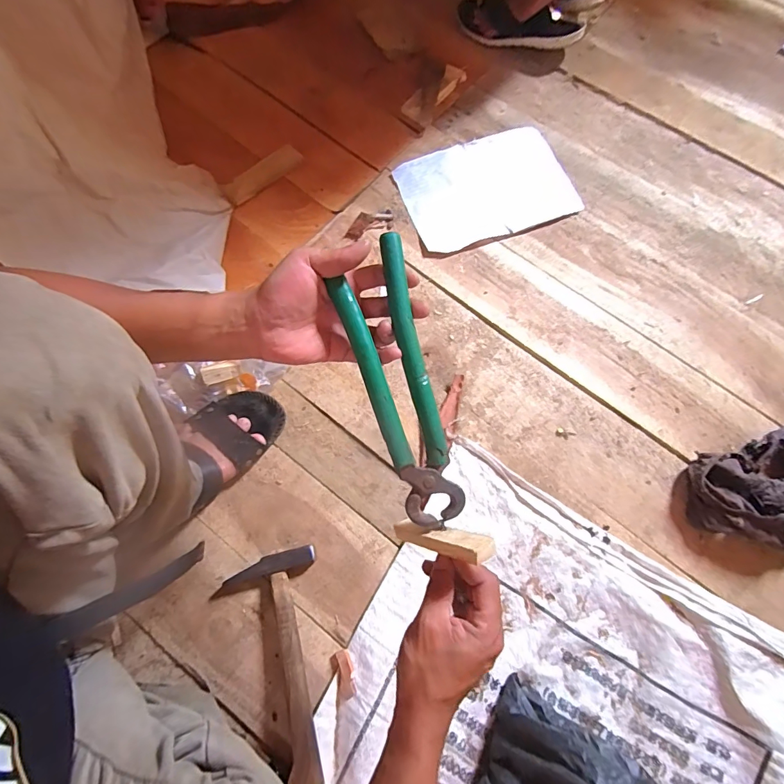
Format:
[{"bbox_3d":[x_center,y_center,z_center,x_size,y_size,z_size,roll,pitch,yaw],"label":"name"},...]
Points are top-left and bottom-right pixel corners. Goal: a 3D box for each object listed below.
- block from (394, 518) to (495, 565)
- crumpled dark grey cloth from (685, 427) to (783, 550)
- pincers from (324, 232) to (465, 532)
[{"bbox_3d":[0.038,0.123,0.351,0.016,0.097,0.020,25,69,-39],"label":"block"},{"bbox_3d":[0.519,0.135,0.570,0.230,0.056,0.148,-15,75,-5],"label":"crumpled dark grey cloth"},{"bbox_3d":[0.005,-0.004,0.358,0.061,0.013,0.244,-14,90,-5],"label":"pincers"}]

